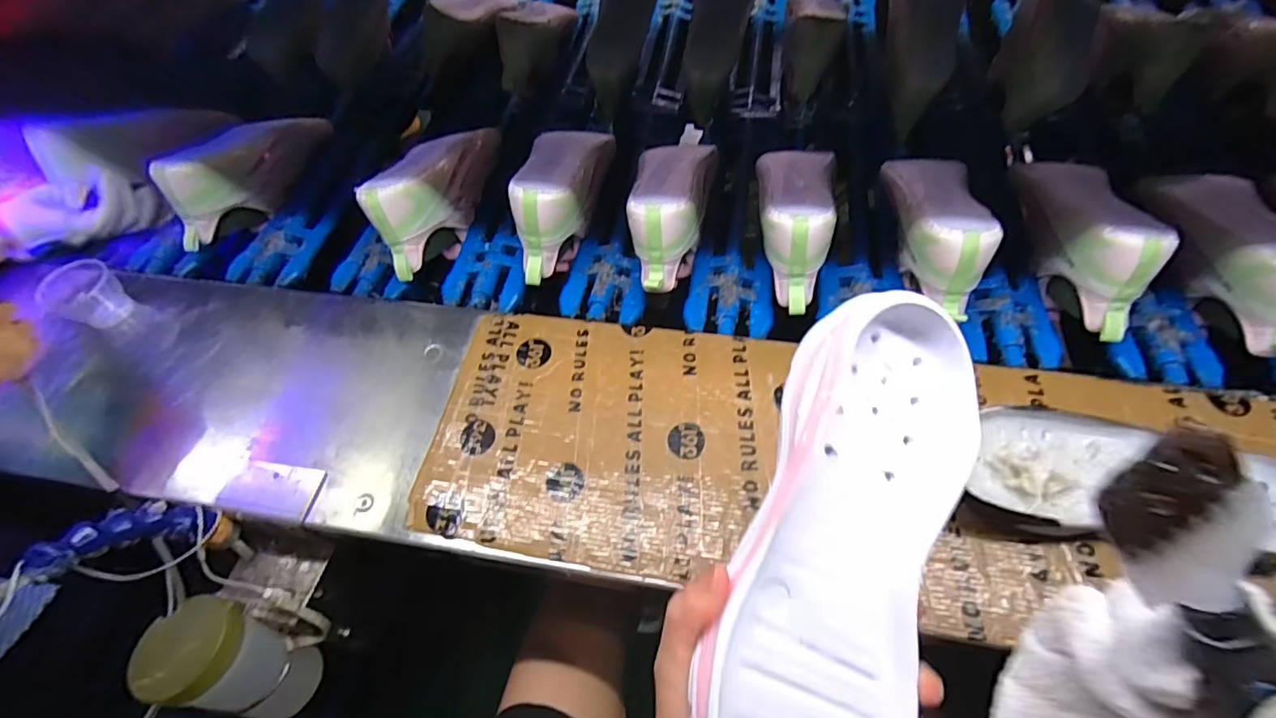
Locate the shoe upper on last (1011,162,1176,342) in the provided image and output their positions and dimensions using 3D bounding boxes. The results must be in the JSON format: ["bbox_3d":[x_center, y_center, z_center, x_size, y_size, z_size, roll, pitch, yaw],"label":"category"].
[{"bbox_3d":[0.439,-0.135,0.556,0.082,0.101,0.238,11,58,9],"label":"shoe upper on last"}]

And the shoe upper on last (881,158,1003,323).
[{"bbox_3d":[0.301,-0.150,0.552,0.082,0.068,0.223,9,58,8],"label":"shoe upper on last"}]

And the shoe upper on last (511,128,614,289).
[{"bbox_3d":[-0.089,-0.181,0.597,0.074,0.106,0.215,9,58,8],"label":"shoe upper on last"}]

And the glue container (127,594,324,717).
[{"bbox_3d":[-0.318,0.237,0.436,0.078,0.120,0.068,17,59,12],"label":"glue container"}]

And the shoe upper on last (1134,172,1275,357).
[{"bbox_3d":[0.574,-0.113,0.533,0.076,0.102,0.231,9,57,8],"label":"shoe upper on last"}]

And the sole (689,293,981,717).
[{"bbox_3d":[0.091,0.094,0.257,0.094,0.044,0.269,22,74,-7],"label":"sole"}]

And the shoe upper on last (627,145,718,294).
[{"bbox_3d":[0.032,-0.164,0.587,0.078,0.098,0.211,10,58,8],"label":"shoe upper on last"}]

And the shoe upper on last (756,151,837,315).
[{"bbox_3d":[0.163,-0.153,0.569,0.081,0.091,0.214,7,57,6],"label":"shoe upper on last"}]

